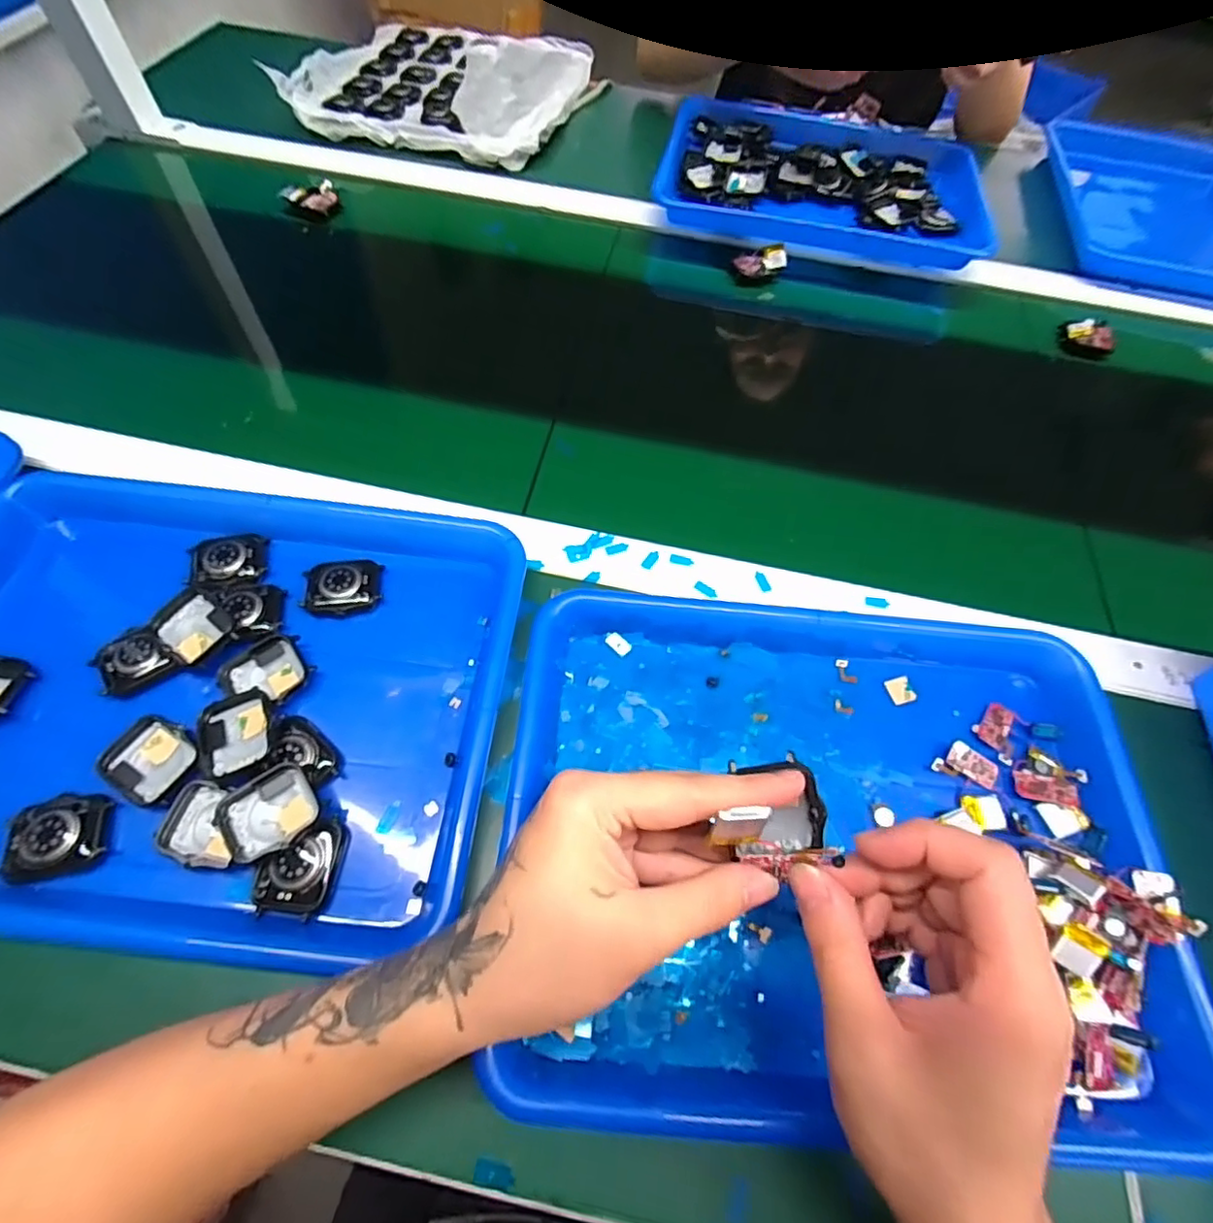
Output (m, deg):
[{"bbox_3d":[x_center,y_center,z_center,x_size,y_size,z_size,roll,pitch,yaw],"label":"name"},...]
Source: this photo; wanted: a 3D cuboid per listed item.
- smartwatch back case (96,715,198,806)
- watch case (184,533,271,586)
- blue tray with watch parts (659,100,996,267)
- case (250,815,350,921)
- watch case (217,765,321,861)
[{"bbox_3d":[-0.239,0.079,0.310,0.042,0.013,0.037,28,63,12],"label":"smartwatch back case"},{"bbox_3d":[-0.239,-0.033,0.373,0.043,0.011,0.037,-15,63,-11],"label":"watch case"},{"bbox_3d":[0.233,-0.473,0.636,0.328,0.045,0.272,14,61,5],"label":"blue tray with watch parts"},{"bbox_3d":[-0.151,0.127,0.293,0.036,0.018,0.044,4,61,-1],"label":"case"},{"bbox_3d":[-0.169,0.101,0.296,0.043,0.013,0.036,-31,67,-18],"label":"watch case"}]

